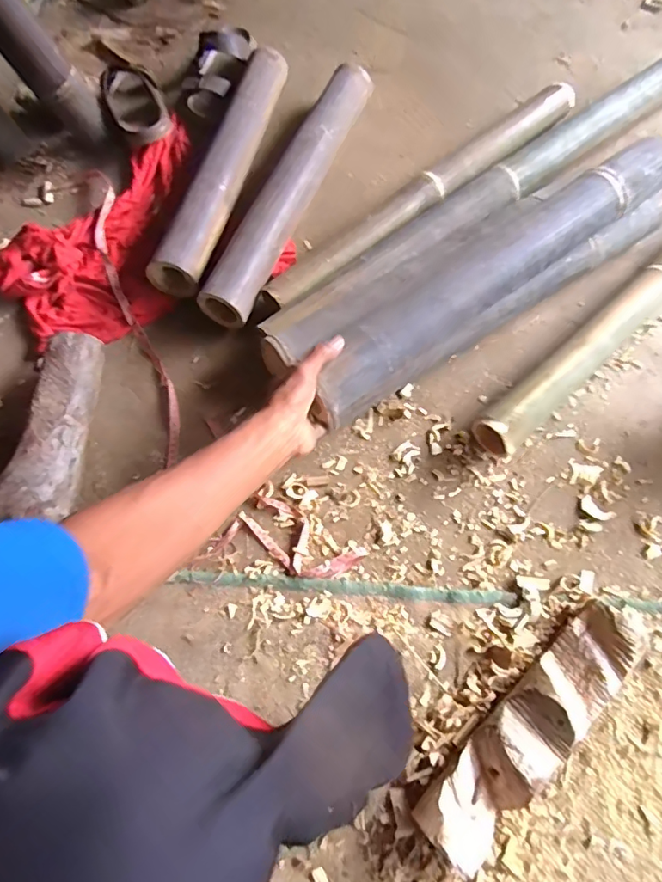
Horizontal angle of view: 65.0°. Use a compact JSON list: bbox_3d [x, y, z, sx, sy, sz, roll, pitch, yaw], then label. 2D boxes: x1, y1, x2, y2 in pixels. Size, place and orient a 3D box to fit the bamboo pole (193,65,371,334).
[{"bbox_3d":[-0.059,-0.416,0.857,0.066,0.083,0.532,21,69,12],"label":"bamboo pole"}]

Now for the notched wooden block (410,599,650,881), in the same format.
[{"bbox_3d":[0.221,0.298,0.553,0.315,0.055,0.077,-42,70,-14],"label":"notched wooden block"}]

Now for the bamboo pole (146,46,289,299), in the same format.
[{"bbox_3d":[-0.164,-0.453,0.852,0.067,0.089,0.481,17,68,11],"label":"bamboo pole"}]

